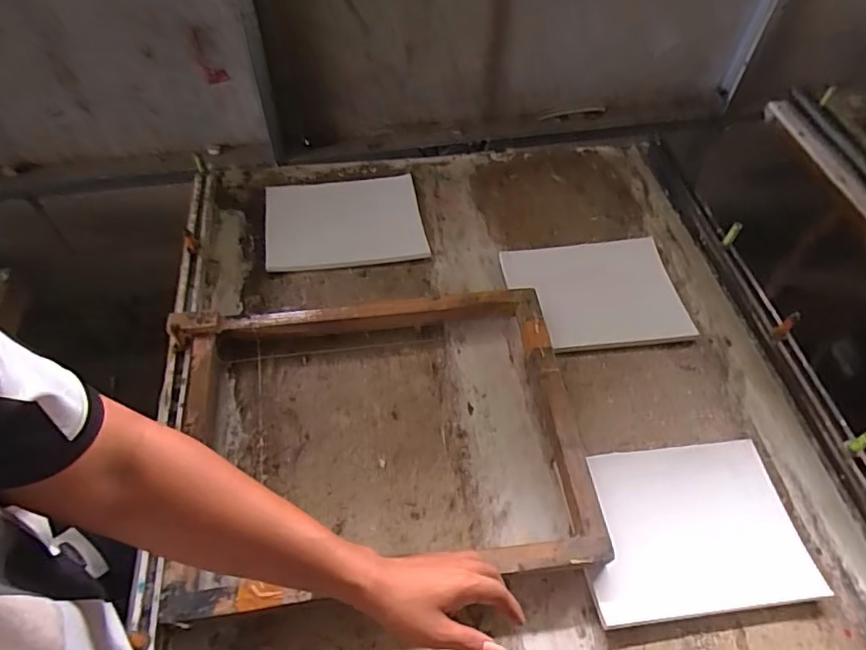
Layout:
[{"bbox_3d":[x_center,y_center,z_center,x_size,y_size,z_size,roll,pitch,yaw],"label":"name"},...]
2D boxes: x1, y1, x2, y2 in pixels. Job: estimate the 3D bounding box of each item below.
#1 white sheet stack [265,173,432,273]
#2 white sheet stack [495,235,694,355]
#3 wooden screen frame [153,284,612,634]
[{"bbox_3d":[-0.158,-0.185,0.989,0.268,0.015,0.199,-8,61,-6],"label":"white sheet stack"},{"bbox_3d":[0.260,-0.053,0.908,0.269,0.015,0.200,-6,64,-3],"label":"white sheet stack"},{"bbox_3d":[-0.074,0.141,0.737,0.523,0.070,0.401,-6,56,-7],"label":"wooden screen frame"}]

